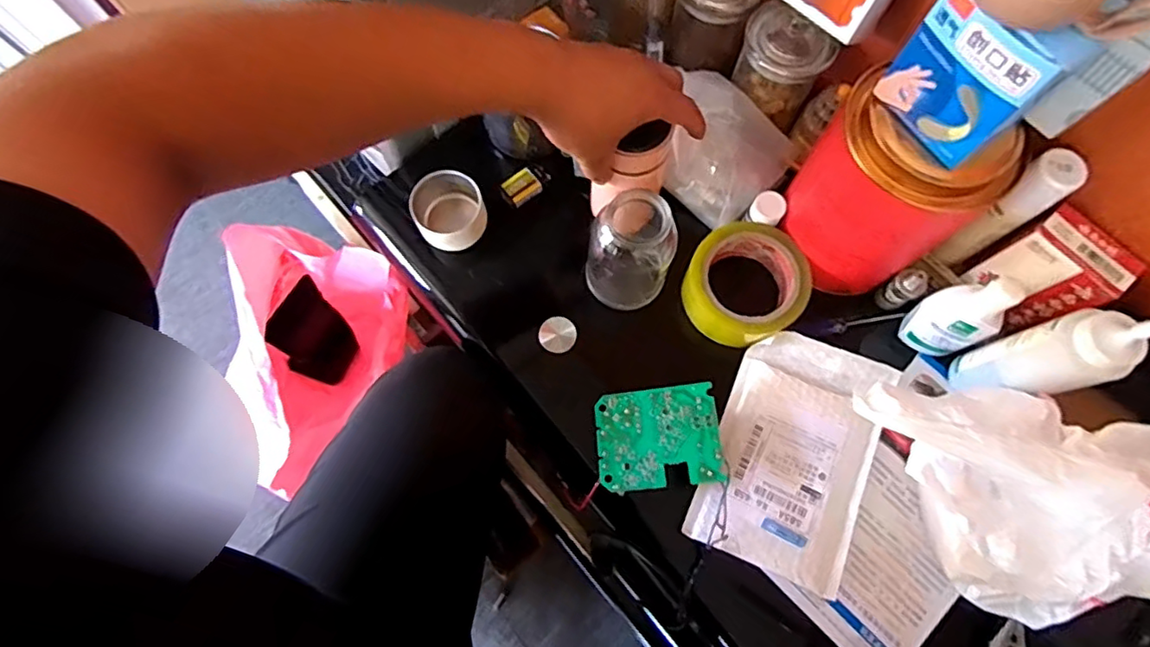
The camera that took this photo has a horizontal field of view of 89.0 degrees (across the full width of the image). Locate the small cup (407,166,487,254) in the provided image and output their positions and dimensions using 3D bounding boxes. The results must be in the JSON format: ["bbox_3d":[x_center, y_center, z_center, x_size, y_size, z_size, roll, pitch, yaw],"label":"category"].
[{"bbox_3d":[-0.122,-0.107,0.568,0.069,0.048,0.069,-15,73,-5],"label":"small cup"}]

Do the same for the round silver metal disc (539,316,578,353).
[{"bbox_3d":[-0.016,0.010,0.562,0.034,0.009,0.035,0,73,0],"label":"round silver metal disc"}]

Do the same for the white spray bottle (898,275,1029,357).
[{"bbox_3d":[0.320,-0.006,0.487,0.042,0.109,0.050,-20,74,-6],"label":"white spray bottle"}]

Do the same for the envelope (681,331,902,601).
[{"bbox_3d":[0.187,0.110,0.500,0.123,0.025,0.196,23,74,7],"label":"envelope"}]

